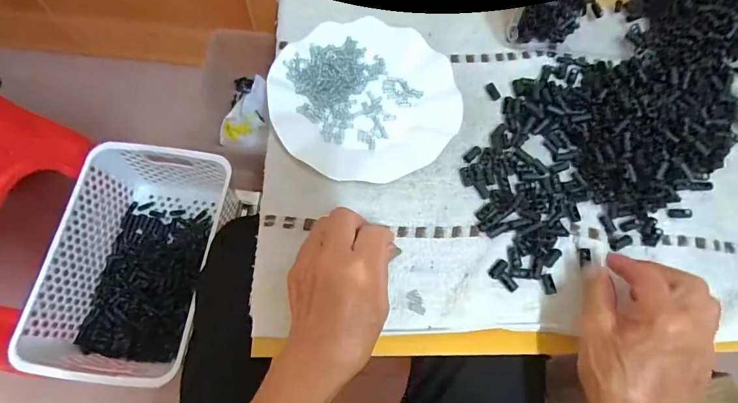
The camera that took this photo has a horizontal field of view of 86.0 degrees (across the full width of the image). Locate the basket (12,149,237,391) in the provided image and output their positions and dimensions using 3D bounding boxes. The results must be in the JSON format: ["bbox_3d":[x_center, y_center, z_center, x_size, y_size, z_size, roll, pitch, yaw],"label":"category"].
[{"bbox_3d":[-0.336,0.080,0.578,0.180,0.114,0.312,12,70,1],"label":"basket"}]

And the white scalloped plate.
[{"bbox_3d":[-0.005,-0.103,0.399,0.177,0.025,0.174,0,71,-1],"label":"white scalloped plate"}]

